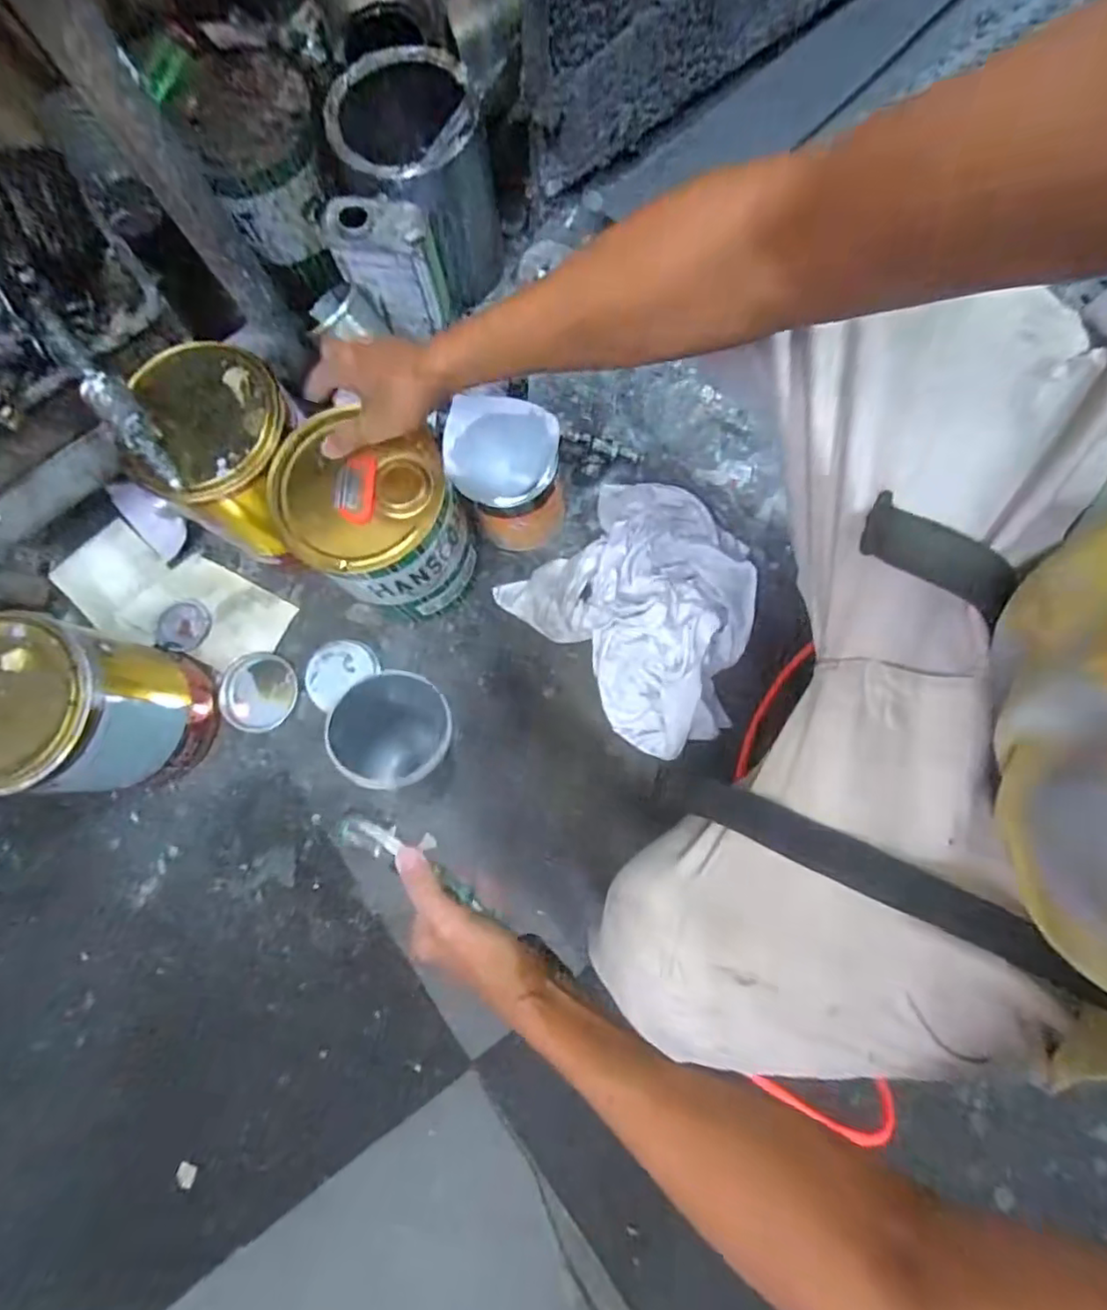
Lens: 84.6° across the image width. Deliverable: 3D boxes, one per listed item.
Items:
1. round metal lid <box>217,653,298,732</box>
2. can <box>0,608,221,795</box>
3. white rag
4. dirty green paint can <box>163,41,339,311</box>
[{"bbox_3d":[-0.360,0.044,0.738,0.091,0.004,0.094,9,80,5],"label":"round metal lid"},{"bbox_3d":[-0.485,0.061,0.633,0.149,0.210,0.154,0,78,1],"label":"can"},{"bbox_3d":[0.116,-0.061,0.691,0.248,0.091,0.281,-44,80,-5],"label":"white rag"},{"bbox_3d":[-0.330,-0.558,0.728,0.144,0.178,0.171,-21,79,0],"label":"dirty green paint can"}]

